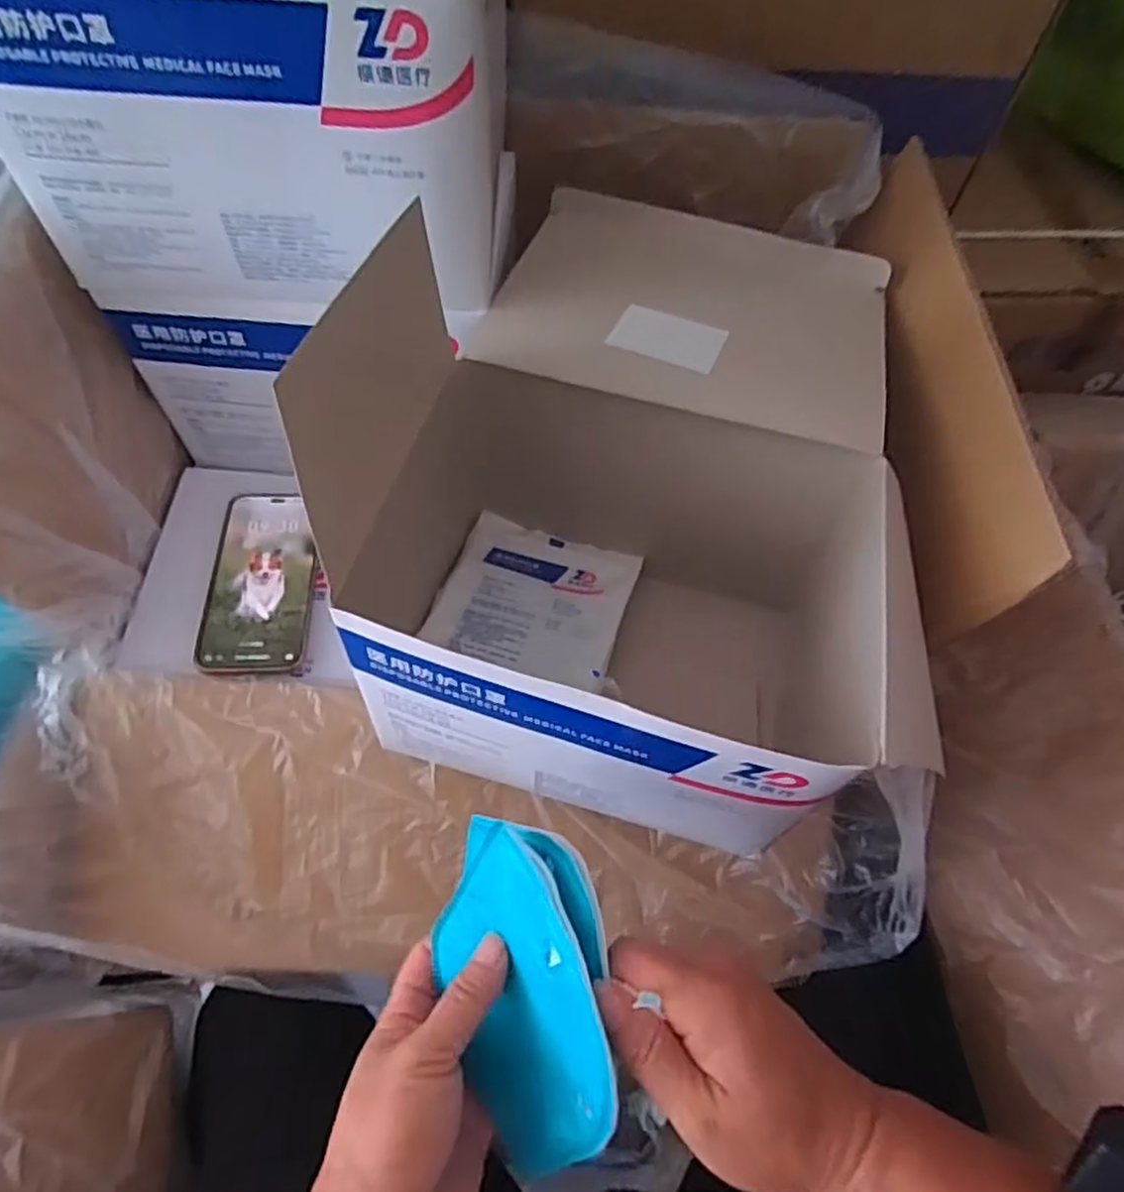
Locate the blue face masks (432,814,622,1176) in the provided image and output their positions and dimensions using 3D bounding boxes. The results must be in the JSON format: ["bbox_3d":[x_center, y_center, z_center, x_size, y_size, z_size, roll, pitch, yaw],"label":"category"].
[{"bbox_3d":[-0.015,0.163,0.301,0.021,0.095,0.128,2,58,-41],"label":"blue face masks"}]

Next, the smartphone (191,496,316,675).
[{"bbox_3d":[-0.229,-0.016,0.545,0.075,0.005,0.161,-3,60,-5],"label":"smartphone"}]

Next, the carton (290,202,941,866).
[{"bbox_3d":[0.061,-0.087,0.466,0.316,0.271,0.414,11,60,3],"label":"carton"}]

